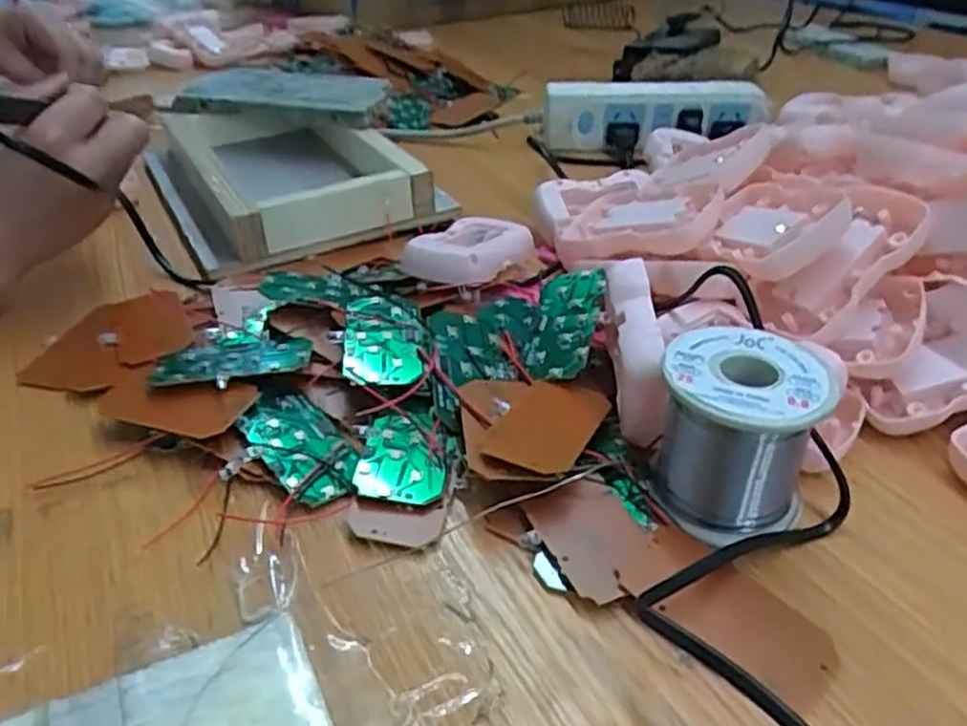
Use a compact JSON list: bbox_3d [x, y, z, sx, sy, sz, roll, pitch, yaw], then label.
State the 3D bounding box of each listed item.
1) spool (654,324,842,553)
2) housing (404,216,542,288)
[{"bbox_3d":[0.100,0.028,0.301,0.058,0.061,0.060,12,37,17],"label":"spool"},{"bbox_3d":[-0.005,-0.070,0.452,0.052,0.018,0.082,22,40,28],"label":"housing"}]

